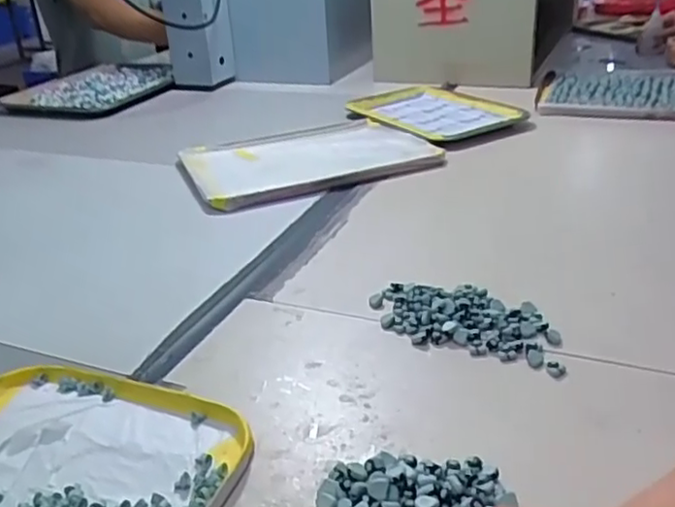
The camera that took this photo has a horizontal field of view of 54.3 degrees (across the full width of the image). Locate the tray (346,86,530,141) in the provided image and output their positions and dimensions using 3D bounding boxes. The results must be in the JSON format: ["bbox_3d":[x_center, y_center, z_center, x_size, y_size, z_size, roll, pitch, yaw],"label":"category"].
[{"bbox_3d":[0.144,-0.216,1.013,0.189,0.021,0.248,-16,29,-26],"label":"tray"}]

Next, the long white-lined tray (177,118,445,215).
[{"bbox_3d":[-0.042,-0.124,0.862,0.306,0.019,0.212,-14,29,-20],"label":"long white-lined tray"}]

